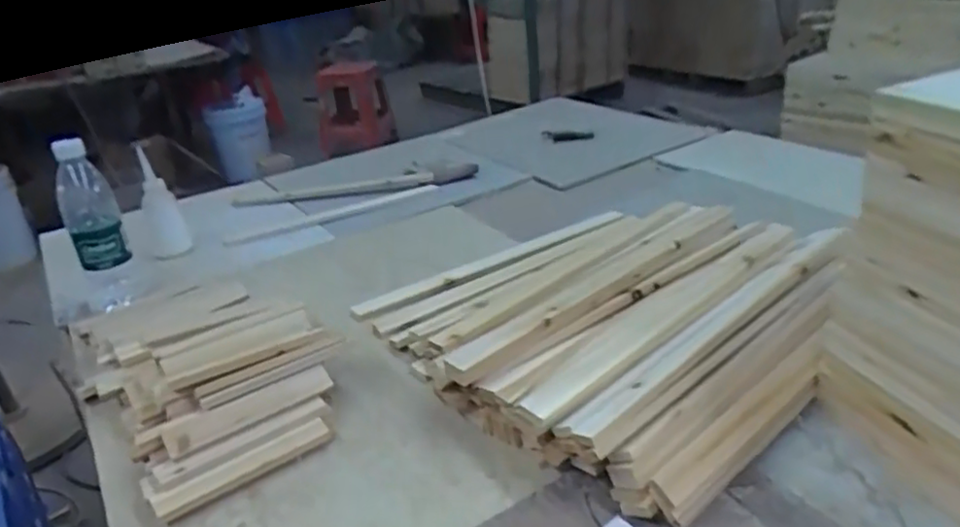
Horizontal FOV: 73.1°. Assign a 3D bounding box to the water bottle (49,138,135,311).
[{"bbox_3d":[-0.512,-0.046,0.857,0.073,0.225,0.080,-24,31,-30],"label":"water bottle"}]

